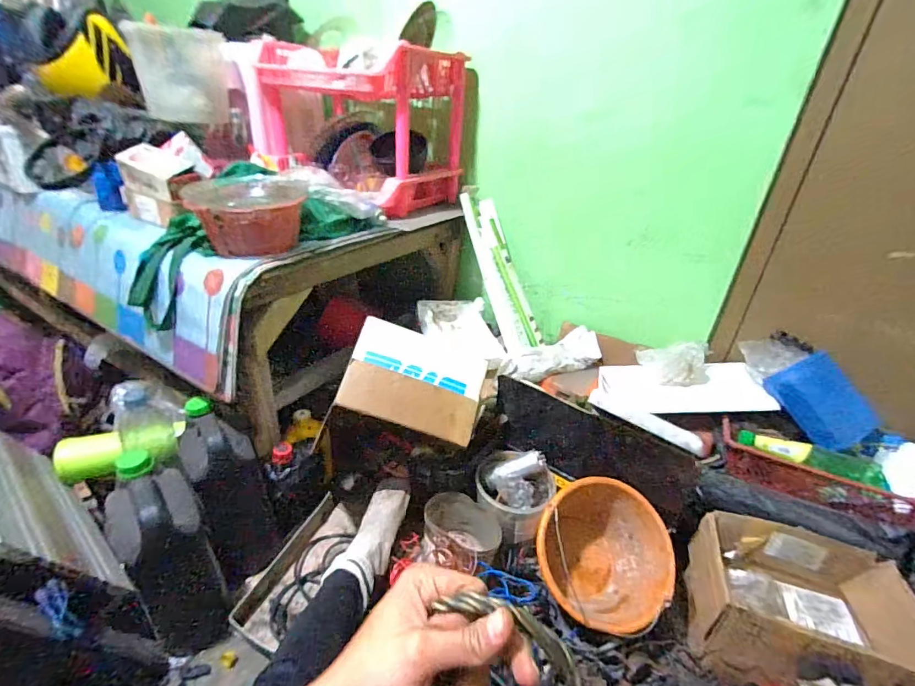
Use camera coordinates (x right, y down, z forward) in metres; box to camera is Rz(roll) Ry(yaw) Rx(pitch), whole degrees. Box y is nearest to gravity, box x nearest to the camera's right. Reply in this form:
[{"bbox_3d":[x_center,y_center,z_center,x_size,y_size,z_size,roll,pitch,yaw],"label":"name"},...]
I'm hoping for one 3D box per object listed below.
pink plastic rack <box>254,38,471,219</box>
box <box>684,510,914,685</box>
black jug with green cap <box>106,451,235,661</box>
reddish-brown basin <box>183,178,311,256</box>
[{"bbox_3d":[-0.267,-0.565,1.143,0.483,0.353,0.340,19,33,24],"label":"pink plastic rack"},{"bbox_3d":[0.601,0.471,0.750,0.325,0.148,0.243,11,30,12],"label":"box"},{"bbox_3d":[-0.492,0.367,0.744,0.117,0.308,0.177,-20,38,-36],"label":"black jug with green cap"},{"bbox_3d":[-0.384,-0.236,0.809,0.198,0.106,0.182,-8,32,-19],"label":"reddish-brown basin"}]

